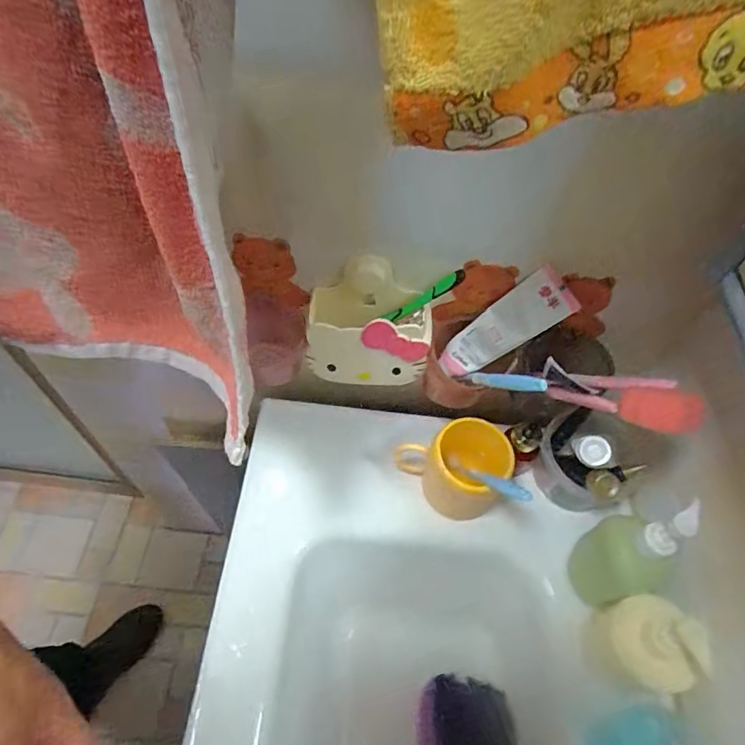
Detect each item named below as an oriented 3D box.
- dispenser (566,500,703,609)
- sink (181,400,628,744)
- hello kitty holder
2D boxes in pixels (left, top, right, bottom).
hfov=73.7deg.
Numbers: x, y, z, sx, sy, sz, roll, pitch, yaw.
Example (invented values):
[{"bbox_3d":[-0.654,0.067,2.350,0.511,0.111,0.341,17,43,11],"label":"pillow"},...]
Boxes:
[{"bbox_3d":[0.246,0.174,0.479,0.059,0.150,0.068,-18,59,-17],"label":"dispenser"},{"bbox_3d":[0.042,0.447,0.449,0.444,0.127,0.844,6,55,-2],"label":"sink"},{"bbox_3d":[-0.004,-0.048,0.522,0.123,0.118,0.066,2,55,-4],"label":"hello kitty holder"}]

